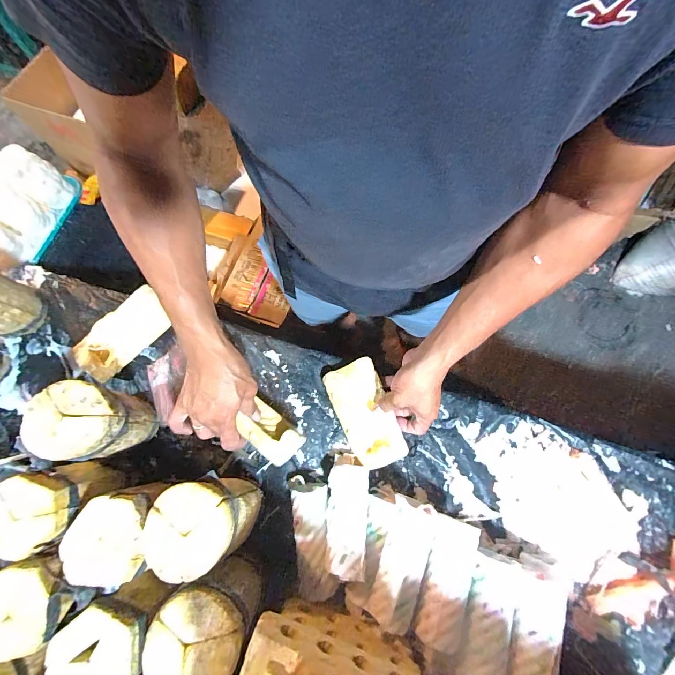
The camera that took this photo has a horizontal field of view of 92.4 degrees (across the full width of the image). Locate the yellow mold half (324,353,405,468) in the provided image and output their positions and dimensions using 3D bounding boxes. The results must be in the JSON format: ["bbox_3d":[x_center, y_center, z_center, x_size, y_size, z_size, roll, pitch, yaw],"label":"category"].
[{"bbox_3d":[0.042,0.118,0.506,0.080,0.023,0.161,-22,78,-5],"label":"yellow mold half"}]

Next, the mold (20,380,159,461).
[{"bbox_3d":[-0.313,0.115,0.443,0.083,0.154,0.085,0,74,1],"label":"mold"}]

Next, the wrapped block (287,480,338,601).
[{"bbox_3d":[-0.035,0.279,0.455,0.054,0.044,0.138,-7,74,-1],"label":"wrapped block"}]

